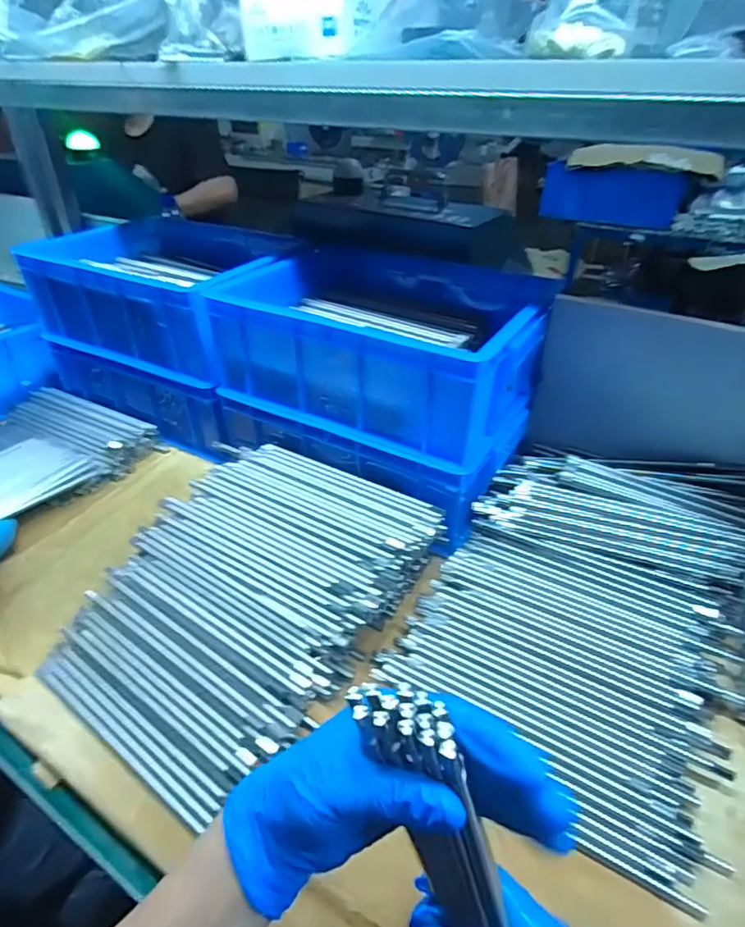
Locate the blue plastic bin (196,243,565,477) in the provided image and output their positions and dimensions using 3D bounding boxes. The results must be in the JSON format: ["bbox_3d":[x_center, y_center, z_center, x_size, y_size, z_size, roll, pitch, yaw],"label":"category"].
[{"bbox_3d":[0.020,-0.158,0.659,0.345,0.109,0.269,19,39,24],"label":"blue plastic bin"}]

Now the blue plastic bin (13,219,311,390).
[{"bbox_3d":[-0.285,-0.260,0.806,0.371,0.120,0.282,19,39,24],"label":"blue plastic bin"}]

